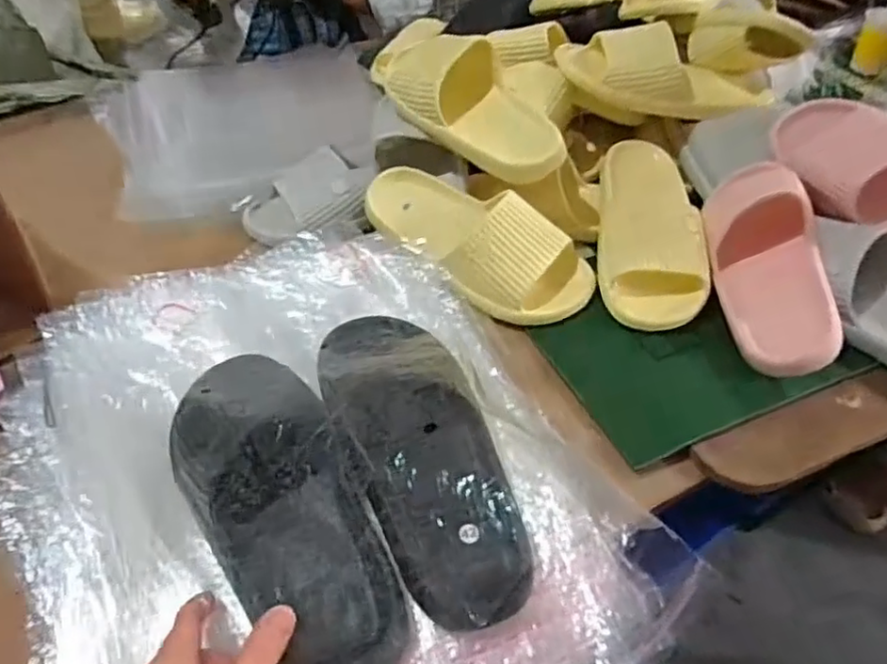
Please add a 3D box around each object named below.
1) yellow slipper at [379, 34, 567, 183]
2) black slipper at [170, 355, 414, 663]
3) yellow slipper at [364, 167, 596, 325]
[{"bbox_3d":[0.033,-0.248,0.708,0.106,0.078,0.248,-42,68,-11],"label":"yellow slipper"},{"bbox_3d":[-0.111,0.109,0.439,0.098,0.066,0.258,-25,60,-22],"label":"black slipper"},{"bbox_3d":[0.027,-0.092,0.654,0.248,0.069,0.100,27,52,25],"label":"yellow slipper"}]

